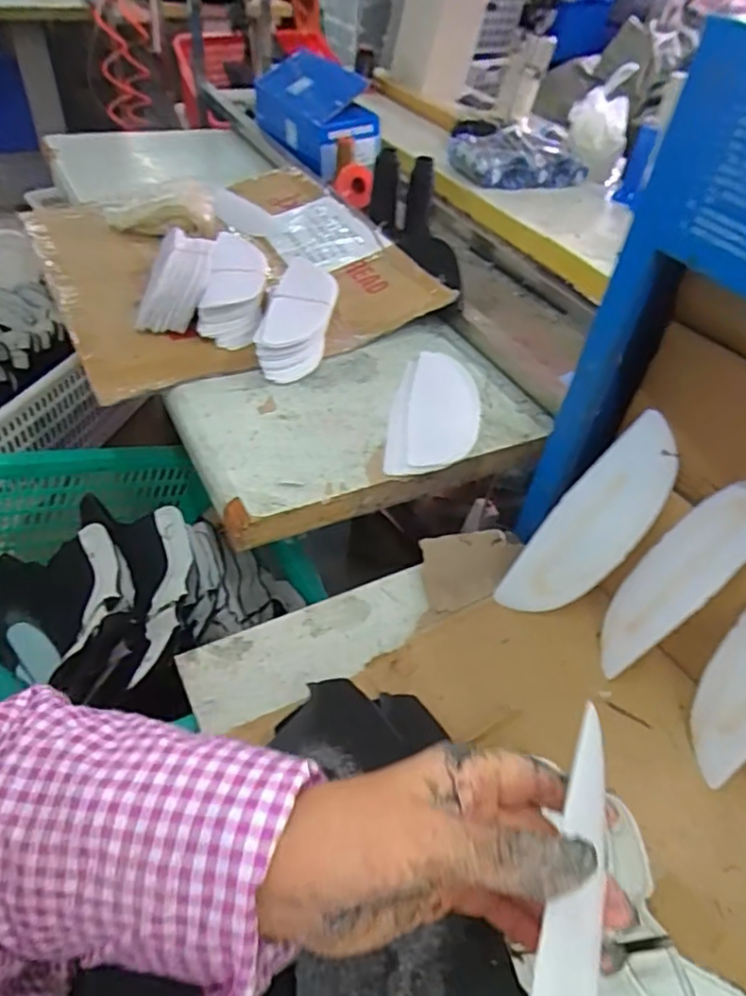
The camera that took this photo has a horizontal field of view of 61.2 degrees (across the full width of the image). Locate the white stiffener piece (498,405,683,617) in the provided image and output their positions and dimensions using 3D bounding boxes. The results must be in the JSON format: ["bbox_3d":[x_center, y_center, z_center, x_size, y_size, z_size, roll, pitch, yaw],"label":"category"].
[{"bbox_3d":[0.201,0.027,0.578,0.073,0.212,0.008,43,14,9],"label":"white stiffener piece"}]

